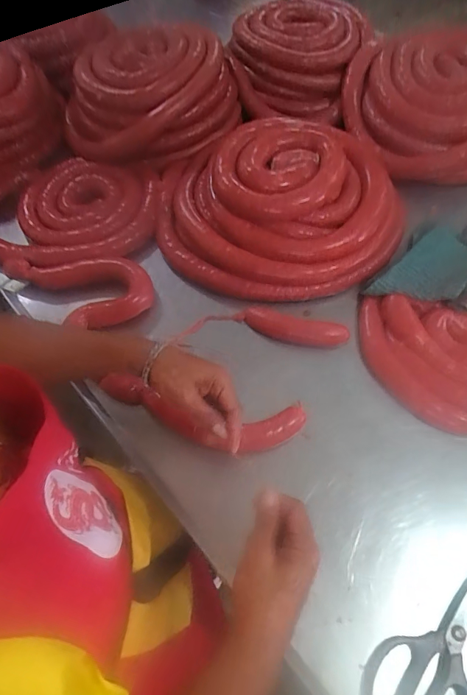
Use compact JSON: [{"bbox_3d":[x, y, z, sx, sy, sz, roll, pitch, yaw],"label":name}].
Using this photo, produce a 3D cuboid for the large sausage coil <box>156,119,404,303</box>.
[{"bbox_3d":[0.068,-0.252,0.691,0.401,0.129,0.334,-11,63,-3],"label":"large sausage coil"}]

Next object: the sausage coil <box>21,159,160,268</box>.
[{"bbox_3d":[-0.259,-0.250,0.742,0.237,0.033,0.250,-1,66,3],"label":"sausage coil"}]

